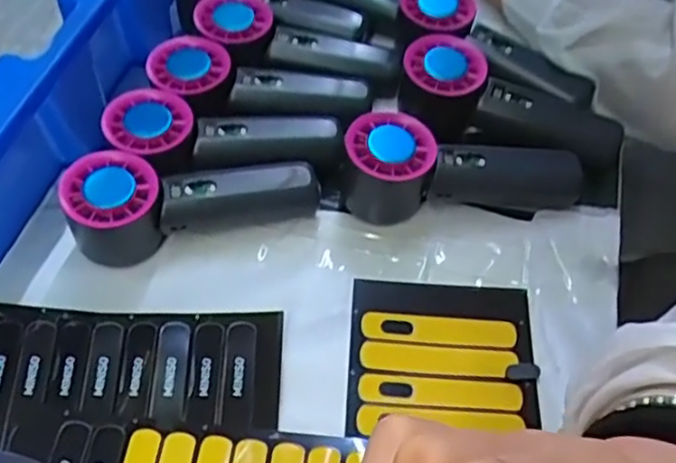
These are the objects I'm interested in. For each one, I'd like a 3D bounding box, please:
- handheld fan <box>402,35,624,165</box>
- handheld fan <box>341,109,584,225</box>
[{"bbox_3d":[0.118,-0.087,0.504,0.159,0.061,0.067,18,55,-7],"label":"handheld fan"},{"bbox_3d":[0.080,-0.032,0.467,0.162,0.072,0.050,5,53,-8],"label":"handheld fan"}]

